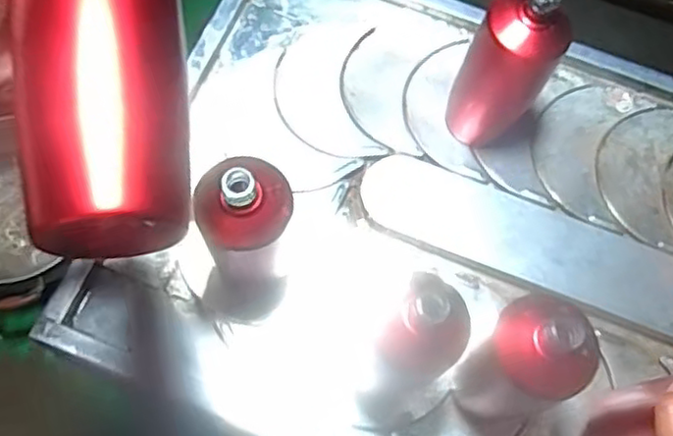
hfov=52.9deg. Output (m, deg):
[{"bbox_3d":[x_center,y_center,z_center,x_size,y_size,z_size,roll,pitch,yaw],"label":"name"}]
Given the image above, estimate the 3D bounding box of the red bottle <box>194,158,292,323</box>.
[{"bbox_3d":[-0.083,0.028,0.593,0.088,0.220,0.074,-12,69,-8],"label":"red bottle"}]

